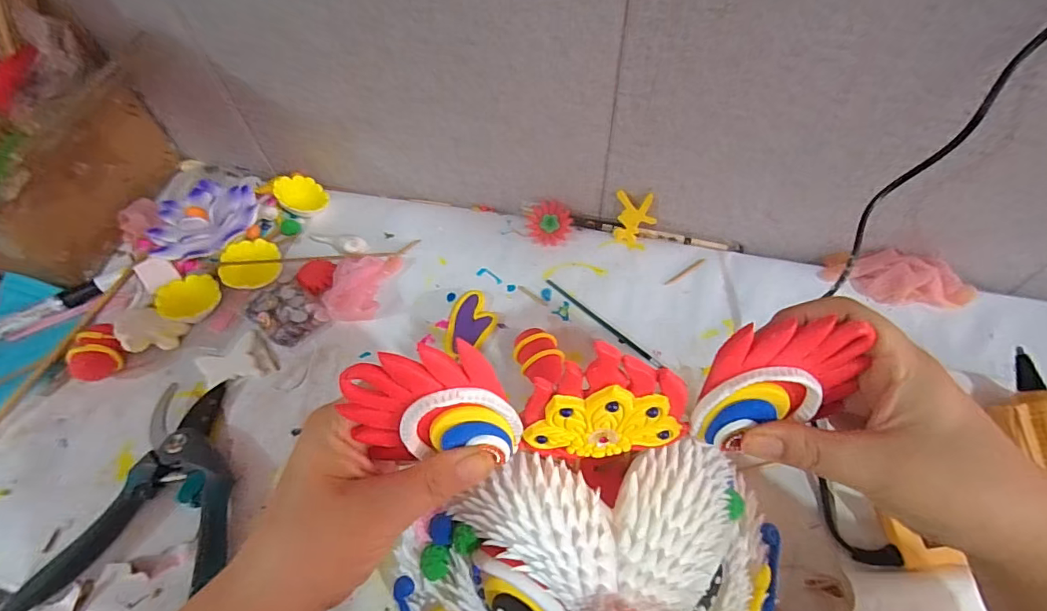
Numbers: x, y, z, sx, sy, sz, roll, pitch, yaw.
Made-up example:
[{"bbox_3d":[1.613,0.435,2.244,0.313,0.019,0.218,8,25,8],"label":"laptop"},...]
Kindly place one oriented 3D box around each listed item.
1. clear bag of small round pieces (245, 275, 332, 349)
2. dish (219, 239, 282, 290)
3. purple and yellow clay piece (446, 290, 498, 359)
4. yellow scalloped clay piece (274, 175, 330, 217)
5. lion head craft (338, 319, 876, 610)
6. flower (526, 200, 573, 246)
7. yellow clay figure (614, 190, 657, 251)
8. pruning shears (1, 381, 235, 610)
[{"bbox_3d":[-0.228,0.006,0.457,0.070,0.017,0.053,34,64,23],"label":"clear bag of small round pieces"},{"bbox_3d":[-0.269,-0.041,0.468,0.051,0.012,0.058,-1,67,-27],"label":"dish"},{"bbox_3d":[-0.049,0.017,0.449,0.043,0.007,0.069,6,56,7],"label":"purple and yellow clay piece"},{"bbox_3d":[-0.249,-0.123,0.530,0.052,0.014,0.052,9,72,-31],"label":"yellow scalloped clay piece"},{"bbox_3d":[0.042,0.118,0.226,0.223,0.162,0.138,-6,55,-1],"label":"lion head craft"},{"bbox_3d":[0.028,-0.088,0.504,0.044,0.004,0.045,-1,84,12],"label":"flower"},{"bbox_3d":[0.112,-0.086,0.480,0.040,0.056,0.010,12,36,11],"label":"yellow clay figure"},{"bbox_3d":[-0.281,0.136,0.367,0.128,0.022,0.160,-4,55,0],"label":"pruning shears"}]

